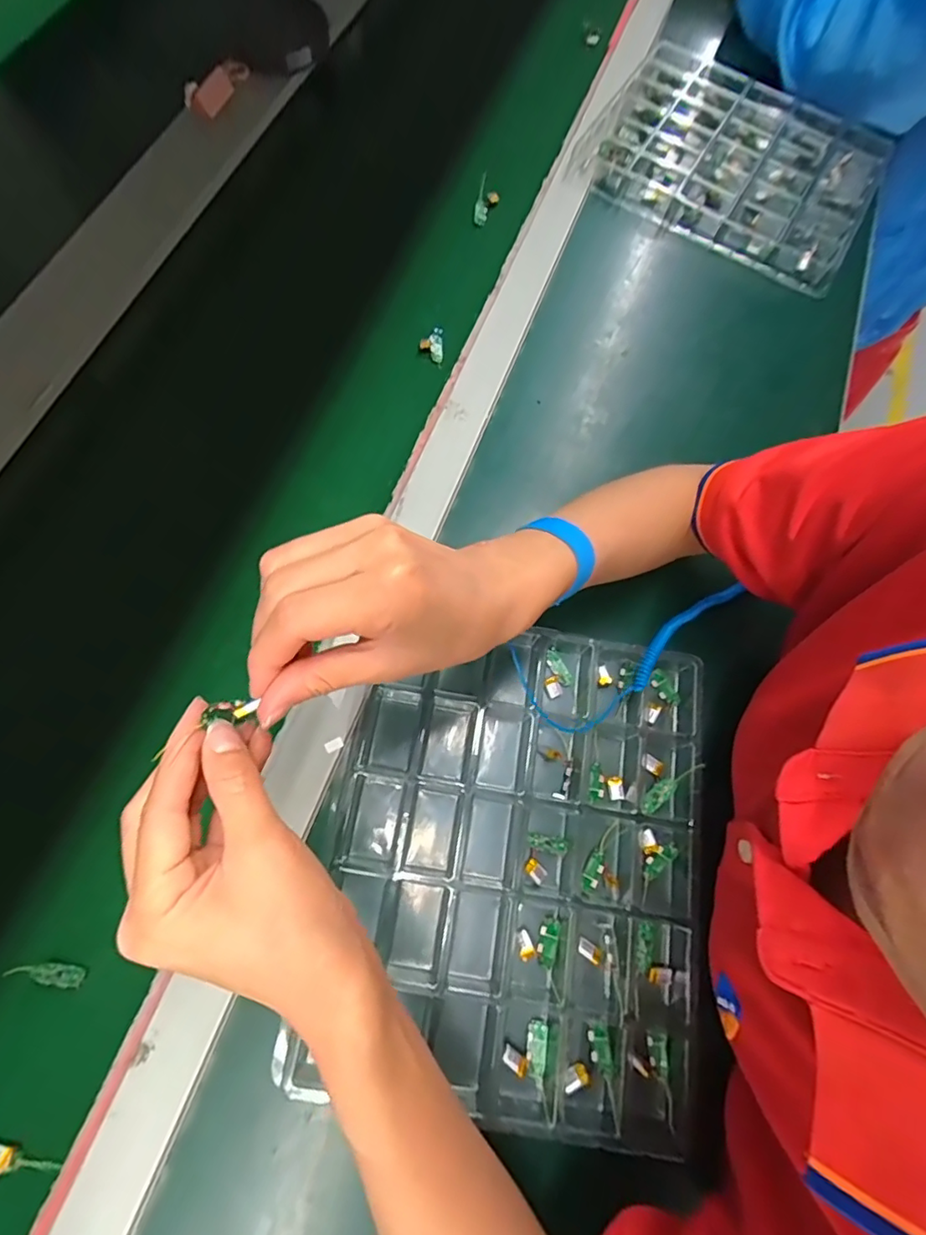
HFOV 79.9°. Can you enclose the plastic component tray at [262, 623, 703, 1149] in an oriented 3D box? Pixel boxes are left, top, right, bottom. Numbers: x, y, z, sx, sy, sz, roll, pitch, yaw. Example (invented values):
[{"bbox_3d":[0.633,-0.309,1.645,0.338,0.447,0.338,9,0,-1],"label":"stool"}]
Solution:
[{"bbox_3d":[0.036,0.163,0.372,0.245,0.044,0.282,8,72,0],"label":"plastic component tray"}]

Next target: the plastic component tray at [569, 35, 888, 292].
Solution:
[{"bbox_3d":[0.308,-0.521,0.622,0.303,0.038,0.276,32,71,7],"label":"plastic component tray"}]

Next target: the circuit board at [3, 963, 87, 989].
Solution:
[{"bbox_3d":[-0.252,0.216,0.335,0.043,0.008,0.010,9,72,1],"label":"circuit board"}]

